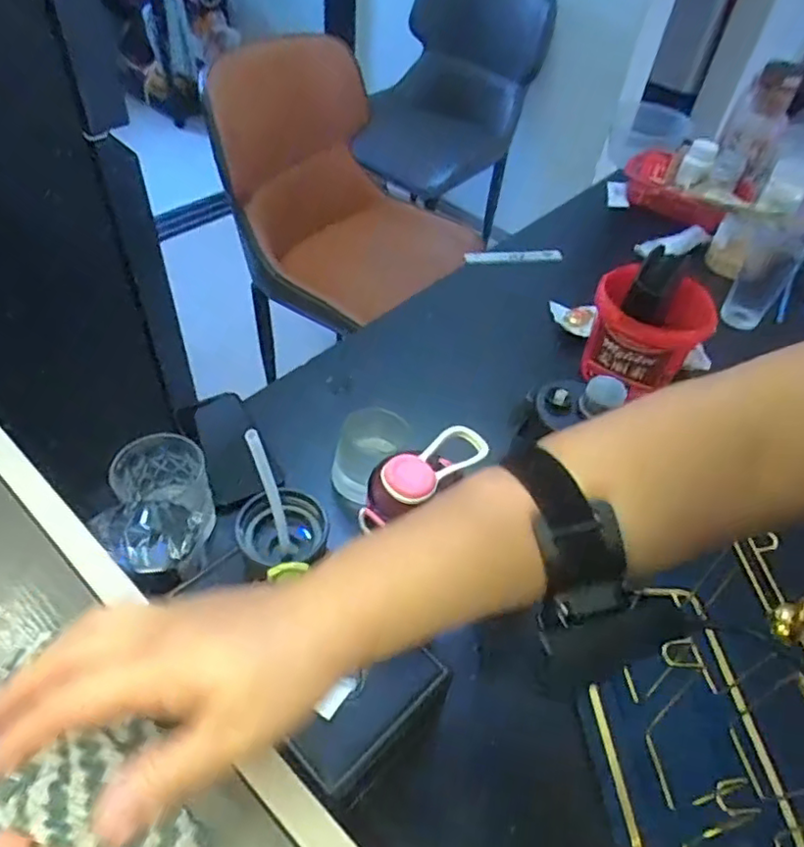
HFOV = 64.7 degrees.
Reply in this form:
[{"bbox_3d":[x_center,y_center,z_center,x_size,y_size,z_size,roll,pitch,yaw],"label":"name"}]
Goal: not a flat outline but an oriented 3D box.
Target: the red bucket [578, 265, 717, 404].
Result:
[{"bbox_3d":[0.298,-0.110,0.778,0.129,0.118,0.129,3,49,-4],"label":"red bucket"}]

